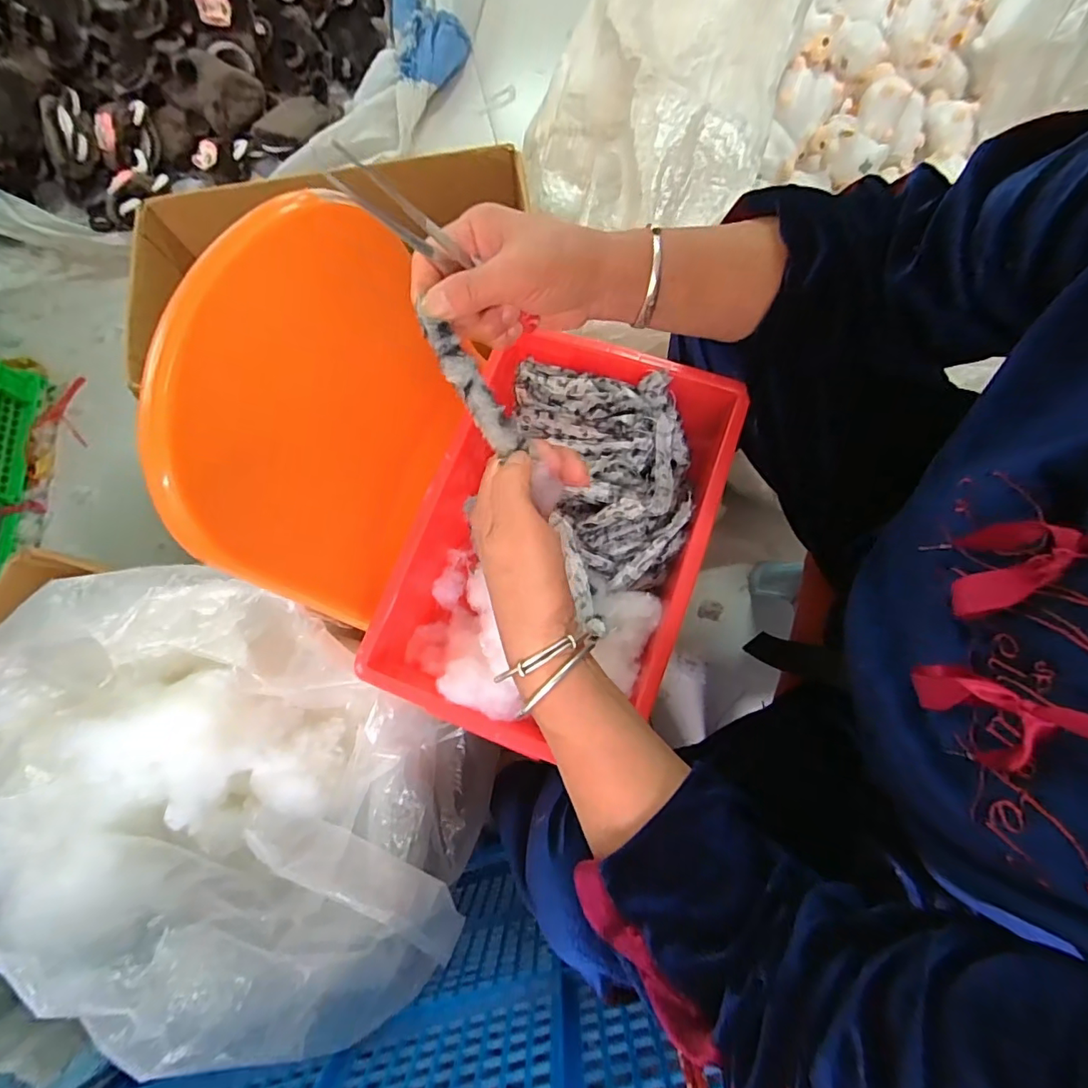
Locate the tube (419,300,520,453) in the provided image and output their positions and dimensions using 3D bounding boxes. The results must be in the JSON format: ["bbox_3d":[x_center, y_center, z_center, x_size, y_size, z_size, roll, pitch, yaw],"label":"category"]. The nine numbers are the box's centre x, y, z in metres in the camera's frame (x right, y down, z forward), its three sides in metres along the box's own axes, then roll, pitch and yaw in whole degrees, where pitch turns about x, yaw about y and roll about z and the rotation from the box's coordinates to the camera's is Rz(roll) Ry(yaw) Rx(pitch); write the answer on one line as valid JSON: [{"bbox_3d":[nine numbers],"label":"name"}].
[{"bbox_3d":[-0.044,-0.096,0.307,0.018,0.010,0.090,-34,96,-6],"label":"tube"}]

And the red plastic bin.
[{"bbox_3d":[0.011,-0.006,0.481,0.245,0.088,0.356,20,78,6],"label":"red plastic bin"}]

